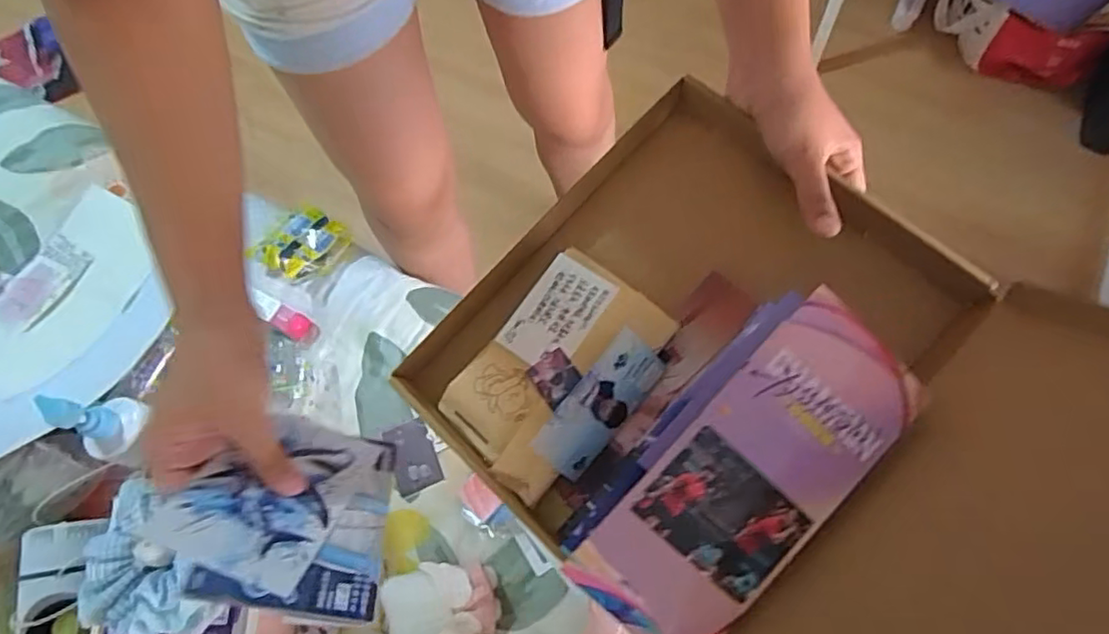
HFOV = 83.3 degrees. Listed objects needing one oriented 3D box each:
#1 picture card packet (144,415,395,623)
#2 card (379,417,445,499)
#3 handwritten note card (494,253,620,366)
[{"bbox_3d":[-0.171,0.117,0.394,0.128,0.007,0.149,16,26,-18],"label":"picture card packet"},{"bbox_3d":[-0.173,0.169,0.760,0.054,0.007,0.084,-17,76,-16],"label":"card"},{"bbox_3d":[0.002,-0.002,0.437,0.050,0.004,0.080,33,77,17],"label":"handwritten note card"}]

